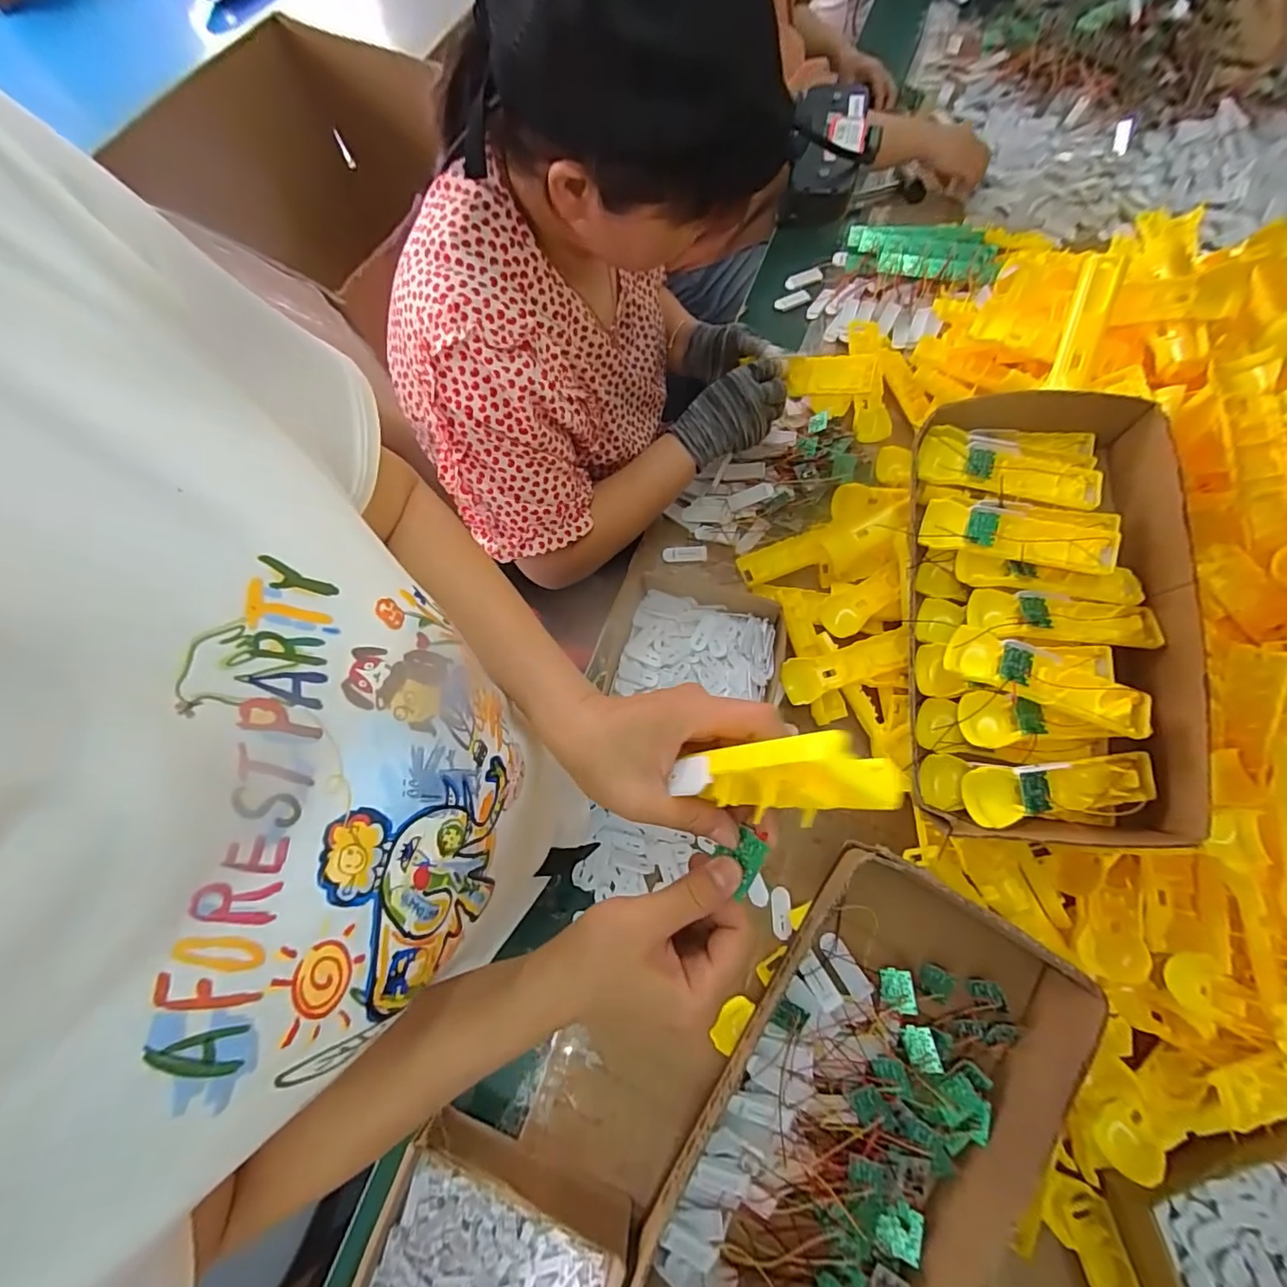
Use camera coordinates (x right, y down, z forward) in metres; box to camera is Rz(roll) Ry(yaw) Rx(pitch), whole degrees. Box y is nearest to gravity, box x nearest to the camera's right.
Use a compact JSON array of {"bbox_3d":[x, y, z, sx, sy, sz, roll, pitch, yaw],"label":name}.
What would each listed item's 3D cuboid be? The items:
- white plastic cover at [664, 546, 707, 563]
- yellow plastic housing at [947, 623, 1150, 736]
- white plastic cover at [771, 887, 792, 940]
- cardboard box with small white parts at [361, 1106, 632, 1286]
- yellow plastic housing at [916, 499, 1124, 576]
[{"bbox_3d":[0.055,-0.119,0.722,0.060,0.005,0.019,-3,73,0],"label":"white plastic cover"},{"bbox_3d":[0.361,0.034,0.487,0.168,0.027,0.048,26,75,8],"label":"yellow plastic housing"},{"bbox_3d":[0.148,0.289,0.584,0.021,0.004,0.050,-5,69,15],"label":"white plastic cover"},{"bbox_3d":[-0.134,0.554,0.476,0.212,0.067,0.167,19,74,6],"label":"cardboard box with small white parts"},{"bbox_3d":[0.361,-0.102,0.529,0.165,0.026,0.050,17,74,19],"label":"yellow plastic housing"}]

